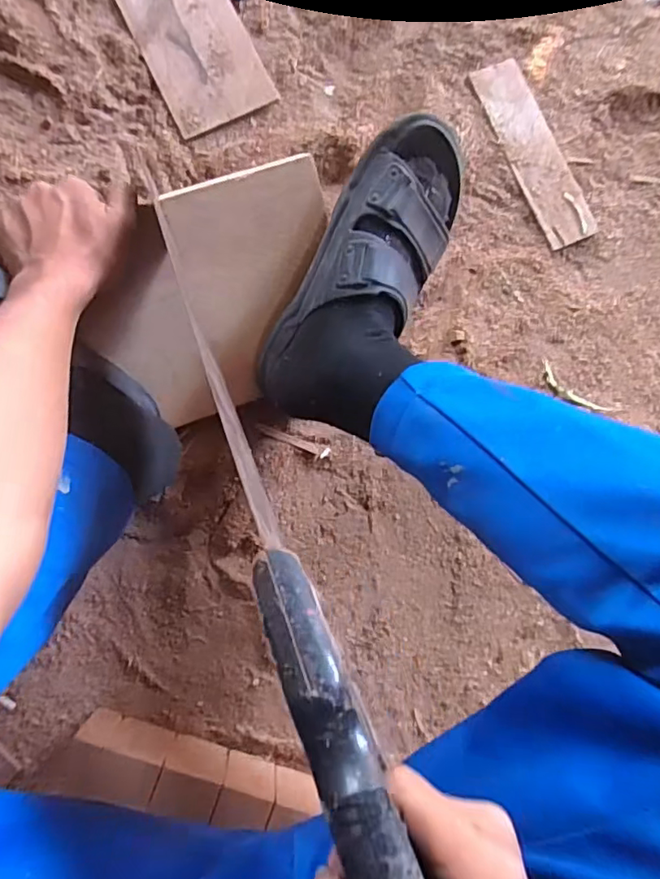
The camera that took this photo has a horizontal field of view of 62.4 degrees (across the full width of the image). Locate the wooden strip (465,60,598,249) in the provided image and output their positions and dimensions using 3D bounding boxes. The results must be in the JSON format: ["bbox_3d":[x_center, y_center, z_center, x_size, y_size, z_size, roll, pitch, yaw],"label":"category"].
[{"bbox_3d":[0.233,-0.328,0.623,0.065,0.010,0.227,-23,86,-9],"label":"wooden strip"}]

